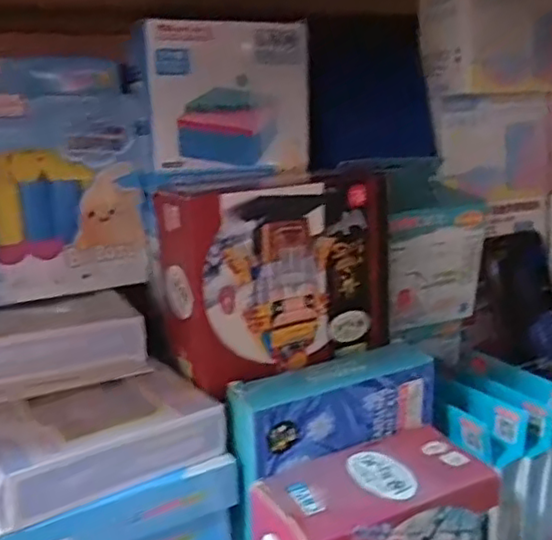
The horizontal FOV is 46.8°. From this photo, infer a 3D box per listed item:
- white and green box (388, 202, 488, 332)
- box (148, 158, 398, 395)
[{"bbox_3d":[0.132,-0.001,0.525,0.087,0.103,0.013,-12,24,-15],"label":"white and green box"},{"bbox_3d":[0.000,-0.002,0.453,0.159,0.132,0.056,-8,14,-24],"label":"box"}]

